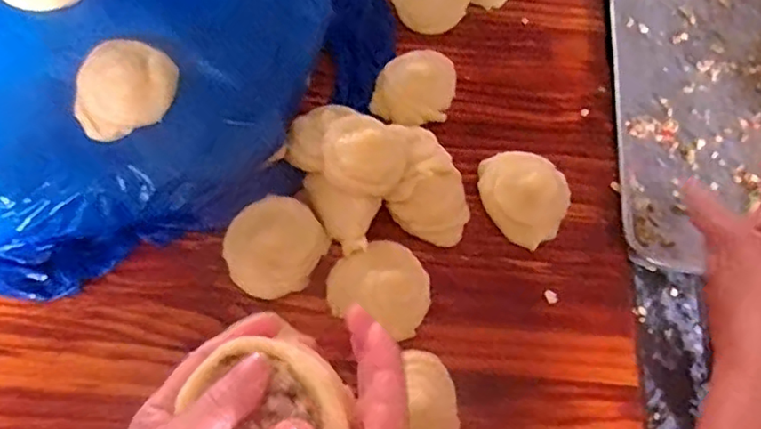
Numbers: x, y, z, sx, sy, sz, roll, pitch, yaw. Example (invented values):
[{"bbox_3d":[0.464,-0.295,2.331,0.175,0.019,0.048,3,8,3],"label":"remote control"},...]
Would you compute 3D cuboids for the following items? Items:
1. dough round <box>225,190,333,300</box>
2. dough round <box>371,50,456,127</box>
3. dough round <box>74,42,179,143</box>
[{"bbox_3d":[-0.095,0.028,0.540,0.087,0.018,0.083,1,66,-3],"label":"dough round"},{"bbox_3d":[0.036,-0.129,0.619,0.077,0.028,0.086,17,66,4],"label":"dough round"},{"bbox_3d":[-0.211,-0.109,0.491,0.086,0.036,0.074,-30,73,-15],"label":"dough round"}]

